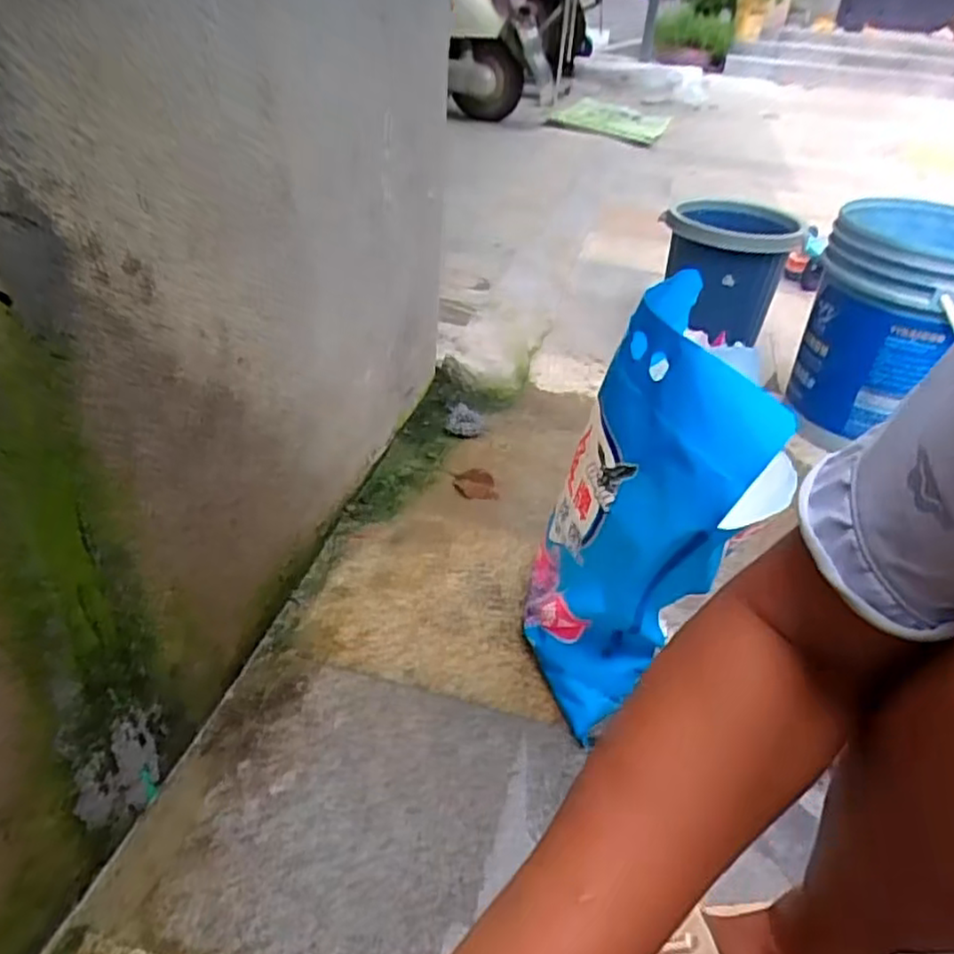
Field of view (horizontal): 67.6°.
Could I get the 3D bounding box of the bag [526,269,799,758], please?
[{"bbox_3d":[0.151,0.044,0.721,0.138,0.409,0.222,-3,36,-12],"label":"bag"}]

